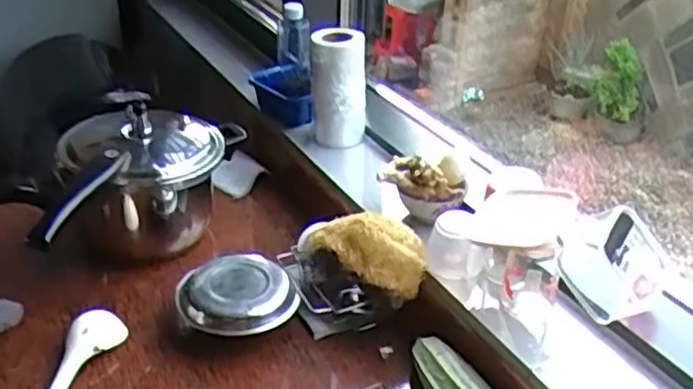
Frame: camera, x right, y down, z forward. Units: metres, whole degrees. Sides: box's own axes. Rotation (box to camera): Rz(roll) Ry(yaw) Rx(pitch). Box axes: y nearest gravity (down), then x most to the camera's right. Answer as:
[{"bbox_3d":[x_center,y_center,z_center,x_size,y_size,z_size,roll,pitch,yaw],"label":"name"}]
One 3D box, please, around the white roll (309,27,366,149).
[{"bbox_3d":[-0.014,-0.176,1.151,0.083,0.171,0.086,-4,32,-9],"label":"white roll"}]

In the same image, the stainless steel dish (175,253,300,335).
[{"bbox_3d":[-0.140,0.136,0.892,0.144,0.061,0.146,-6,32,-13],"label":"stainless steel dish"}]

